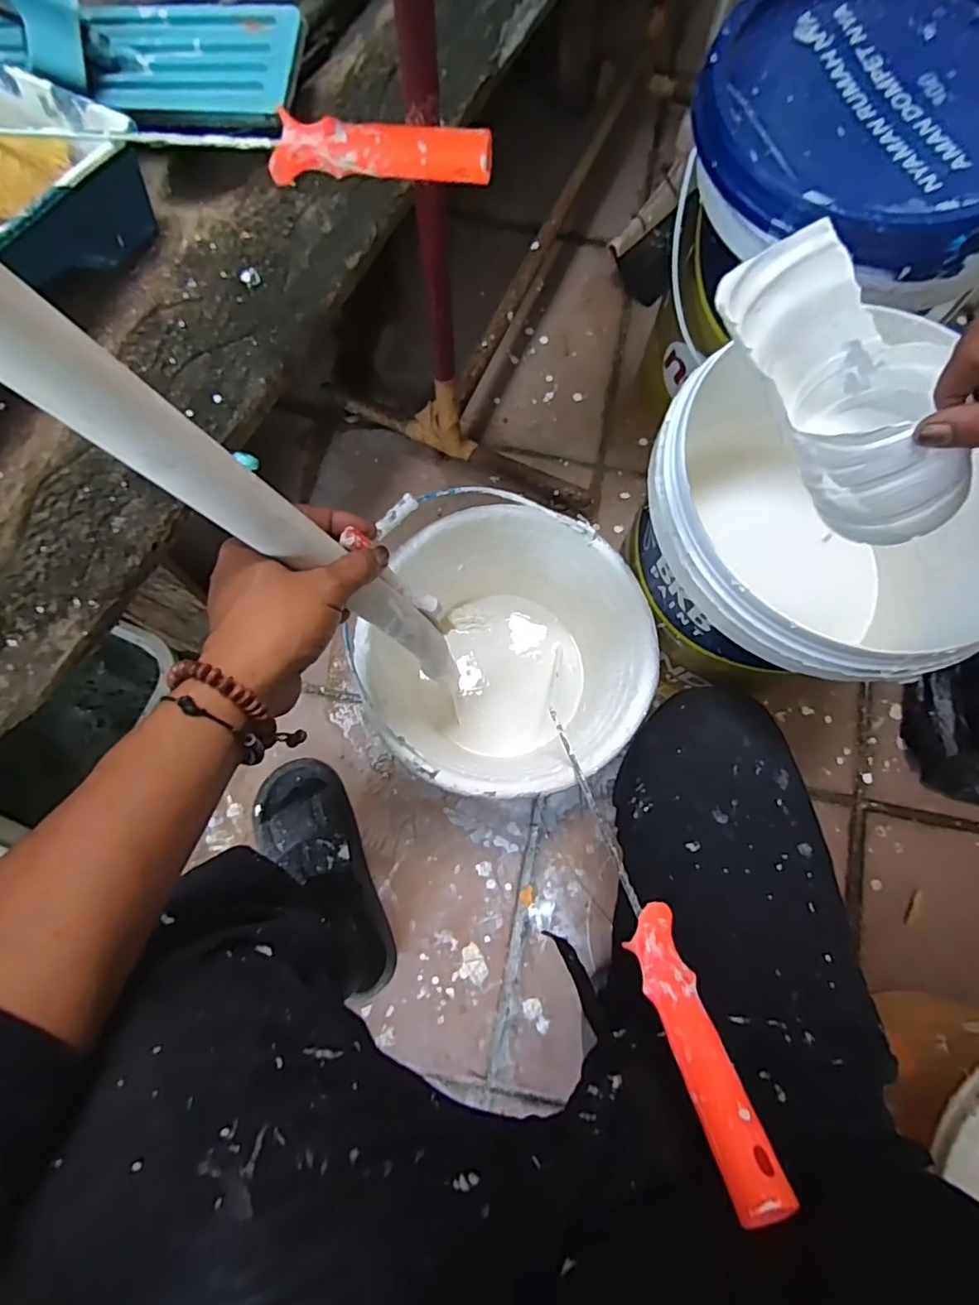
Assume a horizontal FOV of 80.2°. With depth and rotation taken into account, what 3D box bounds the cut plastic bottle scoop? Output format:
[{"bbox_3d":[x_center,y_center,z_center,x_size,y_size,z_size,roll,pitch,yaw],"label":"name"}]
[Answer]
[{"bbox_3d":[0.213,-0.149,0.353,0.101,0.069,0.197,-41,105,-8],"label":"cut plastic bottle scoop"}]

